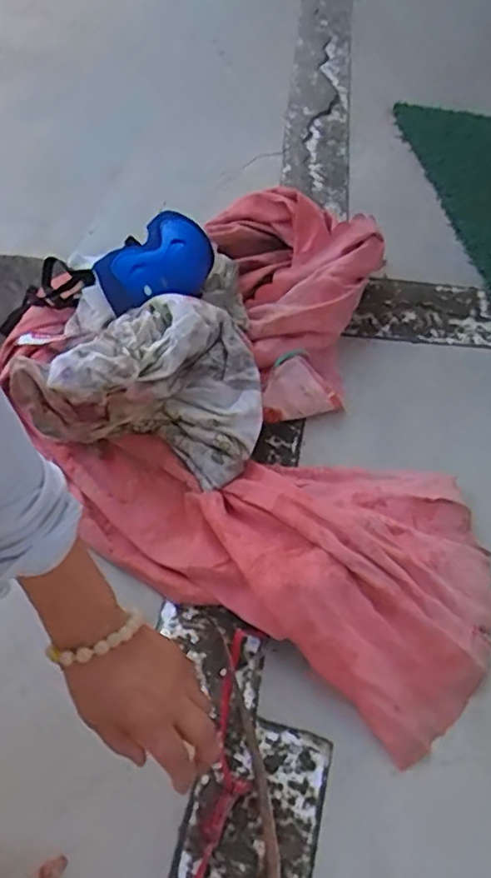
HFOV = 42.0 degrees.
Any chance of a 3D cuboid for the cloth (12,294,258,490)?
[{"bbox_3d":[-0.088,-0.068,0.632,0.211,0.113,0.167,11,56,8],"label":"cloth"}]

